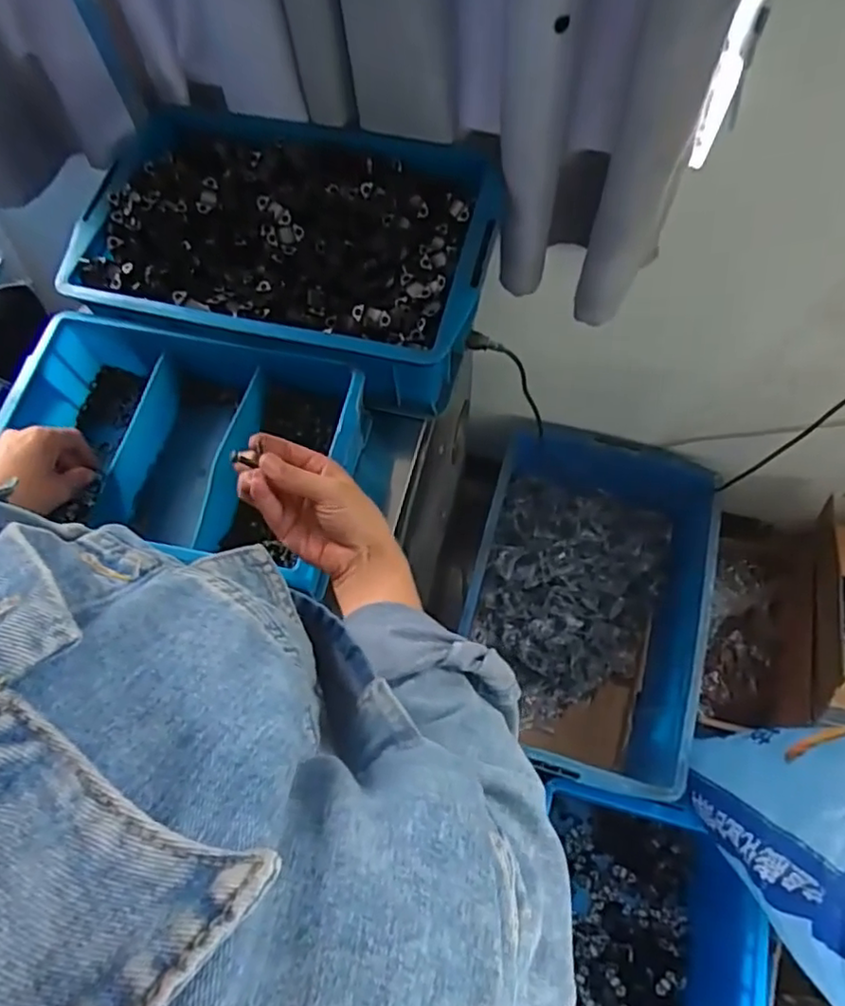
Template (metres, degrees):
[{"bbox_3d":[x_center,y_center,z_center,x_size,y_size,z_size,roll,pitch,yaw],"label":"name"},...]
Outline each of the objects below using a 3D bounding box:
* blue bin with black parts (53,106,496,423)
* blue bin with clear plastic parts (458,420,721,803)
[{"bbox_3d":[-0.141,-0.266,0.691,0.404,0.114,0.269,10,68,6],"label":"blue bin with black parts"},{"bbox_3d":[0.331,0.233,1.314,0.446,0.368,0.636,12,68,7],"label":"blue bin with clear plastic parts"}]

